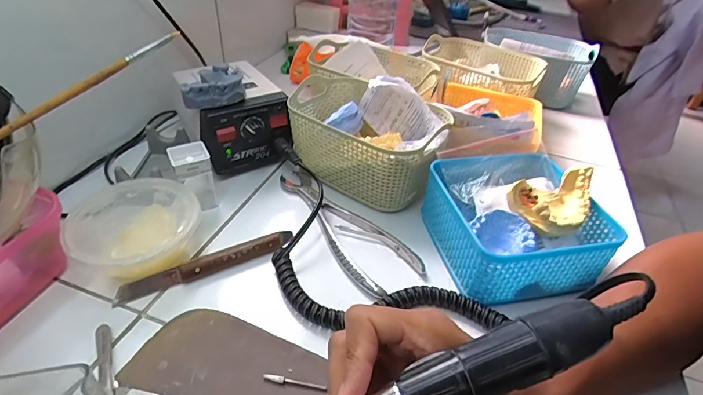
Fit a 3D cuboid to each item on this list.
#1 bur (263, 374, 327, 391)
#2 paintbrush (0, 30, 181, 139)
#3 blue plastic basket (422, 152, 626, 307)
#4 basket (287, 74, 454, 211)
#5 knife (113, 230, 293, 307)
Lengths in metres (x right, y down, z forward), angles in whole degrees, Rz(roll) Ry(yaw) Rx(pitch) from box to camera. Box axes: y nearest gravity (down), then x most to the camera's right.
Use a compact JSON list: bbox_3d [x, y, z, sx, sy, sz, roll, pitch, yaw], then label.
[{"bbox_3d":[-0.039,0.126,0.269,0.044,0.004,0.004,9,39,6],"label":"bur"},{"bbox_3d":[-0.215,-0.070,0.288,0.198,0.007,0.005,-34,49,-8],"label":"paintbrush"},{"bbox_3d":[0.148,0.023,0.364,0.131,0.062,0.134,-7,40,-13],"label":"blue plastic basket"},{"bbox_3d":[0.014,-0.068,0.459,0.184,0.081,0.132,24,43,22],"label":"basket"},{"bbox_3d":[-0.122,0.057,0.343,0.148,0.013,0.017,-16,43,-23],"label":"knife"}]

